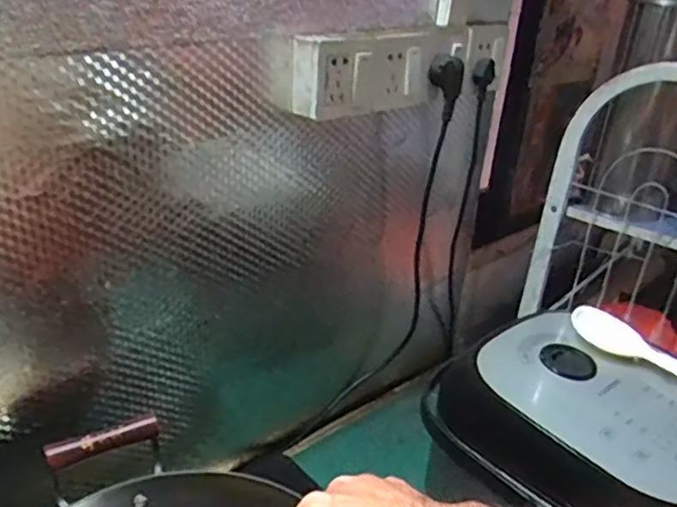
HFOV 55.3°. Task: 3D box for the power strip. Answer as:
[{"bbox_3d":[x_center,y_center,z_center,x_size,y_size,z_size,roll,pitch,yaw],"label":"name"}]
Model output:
[{"bbox_3d":[0.094,-0.234,0.812,0.366,0.087,0.048,-17,33,-38],"label":"power strip"}]

